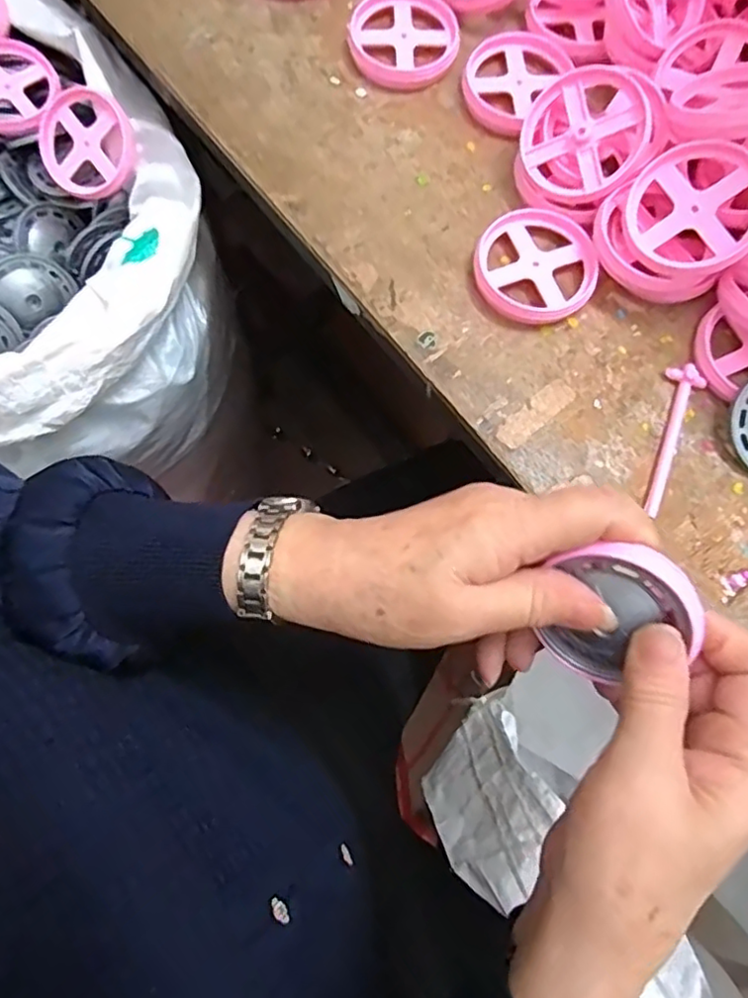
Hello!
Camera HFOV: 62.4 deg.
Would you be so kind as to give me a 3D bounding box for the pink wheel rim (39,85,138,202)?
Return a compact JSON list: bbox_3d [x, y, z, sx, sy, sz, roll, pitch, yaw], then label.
[{"bbox_3d":[-0.188,-0.233,0.404,0.061,0.017,0.062,-18,104,10],"label":"pink wheel rim"}]

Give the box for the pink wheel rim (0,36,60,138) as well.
[{"bbox_3d":[-0.245,-0.277,0.415,0.062,0.014,0.070,-13,77,-3],"label":"pink wheel rim"}]

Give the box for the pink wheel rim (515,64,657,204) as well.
[{"bbox_3d":[0.112,-0.192,0.326,0.062,0.010,0.064,3,98,22],"label":"pink wheel rim"}]

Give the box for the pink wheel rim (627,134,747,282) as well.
[{"bbox_3d":[0.160,-0.143,0.304,0.062,0.009,0.062,1,93,23],"label":"pink wheel rim"}]

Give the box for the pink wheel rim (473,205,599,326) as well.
[{"bbox_3d":[0.087,-0.124,0.332,0.063,0.013,0.065,0,76,0],"label":"pink wheel rim"}]

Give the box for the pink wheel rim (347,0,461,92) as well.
[{"bbox_3d":[0.017,-0.273,0.364,0.062,0.010,0.063,-7,77,-2],"label":"pink wheel rim"}]

